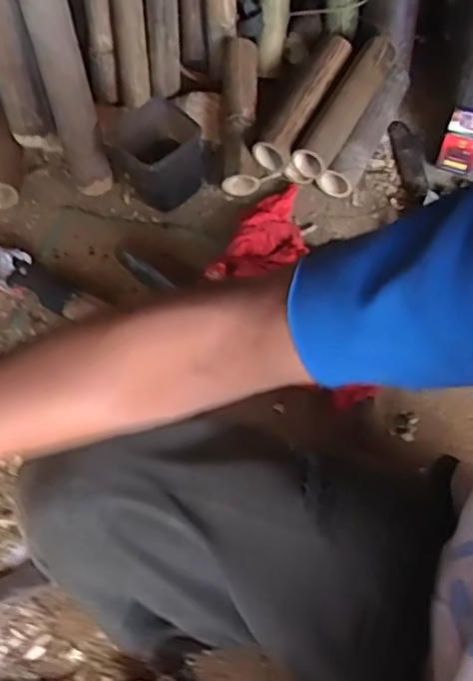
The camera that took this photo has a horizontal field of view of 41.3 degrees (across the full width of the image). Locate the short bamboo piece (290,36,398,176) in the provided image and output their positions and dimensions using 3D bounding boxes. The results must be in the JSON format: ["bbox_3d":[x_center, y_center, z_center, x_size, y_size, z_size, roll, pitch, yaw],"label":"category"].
[{"bbox_3d":[0.177,-0.371,0.995,0.058,0.069,0.274,28,66,17],"label":"short bamboo piece"}]

